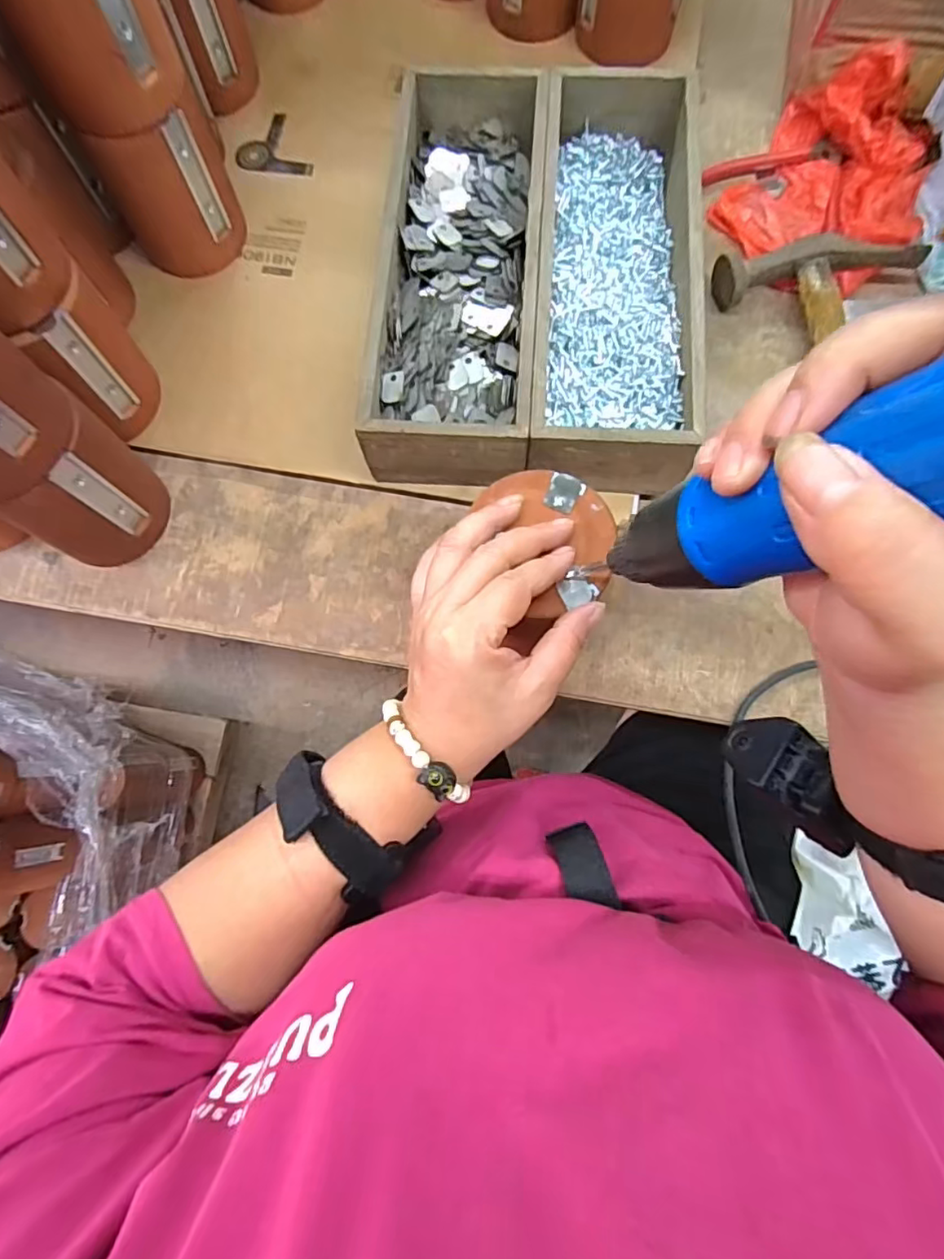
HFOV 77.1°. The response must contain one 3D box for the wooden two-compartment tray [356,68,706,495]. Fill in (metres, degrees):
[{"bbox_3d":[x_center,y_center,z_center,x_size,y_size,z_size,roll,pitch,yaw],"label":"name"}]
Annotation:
[{"bbox_3d":[0.046,-0.232,0.399,0.200,0.067,0.293,4,78,2],"label":"wooden two-compartment tray"}]

